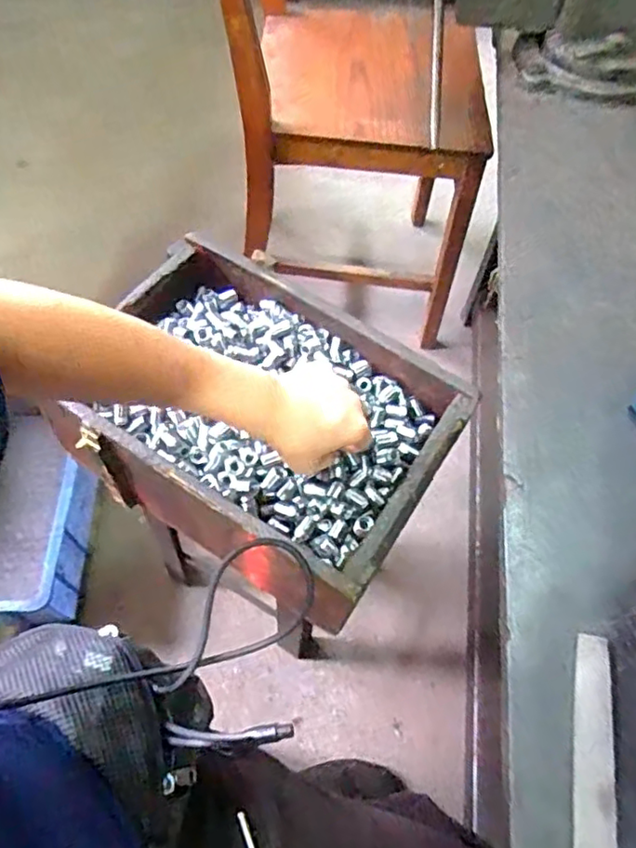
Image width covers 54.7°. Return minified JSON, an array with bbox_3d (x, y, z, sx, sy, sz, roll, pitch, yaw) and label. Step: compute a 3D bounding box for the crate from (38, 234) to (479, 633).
[{"bbox_3d":[-0.053,-0.014,0.593,0.348,0.075,0.263,29,62,13],"label":"crate"}]

